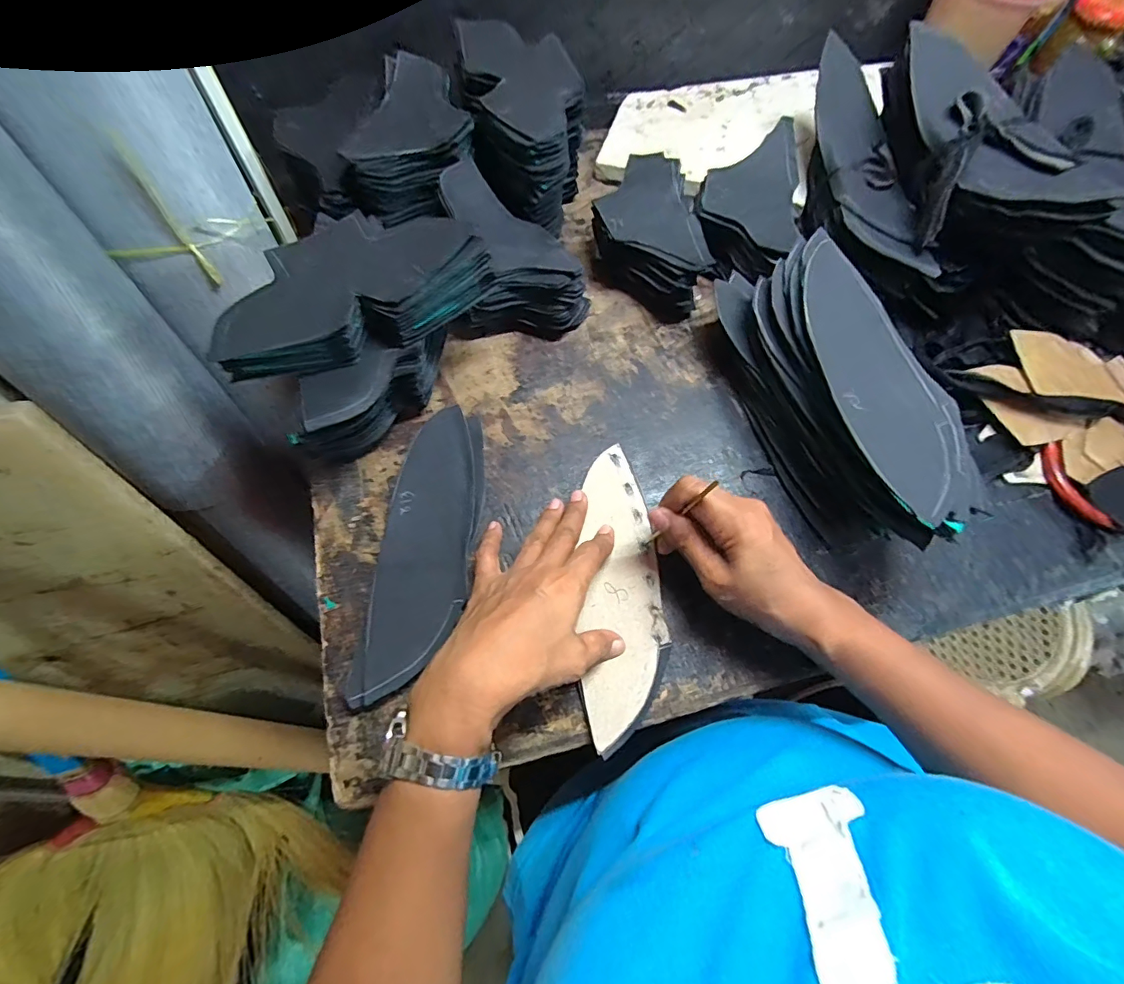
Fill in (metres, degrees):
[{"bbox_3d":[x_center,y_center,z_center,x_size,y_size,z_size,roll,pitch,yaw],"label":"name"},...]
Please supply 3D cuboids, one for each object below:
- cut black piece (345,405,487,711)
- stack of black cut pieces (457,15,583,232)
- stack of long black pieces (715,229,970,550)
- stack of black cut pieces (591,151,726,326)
[{"bbox_3d":[-0.100,0.038,0.357,0.069,0.014,0.218,9,68,3],"label":"cut black piece"},{"bbox_3d":[-0.034,-0.348,0.456,0.097,0.126,0.196,-10,80,-5],"label":"stack of black cut pieces"},{"bbox_3d":[0.206,-0.078,0.366,0.086,0.098,0.250,-18,69,-8],"label":"stack of long black pieces"},{"bbox_3d":[0.079,-0.240,0.451,0.097,0.054,0.156,-4,68,-2],"label":"stack of black cut pieces"}]

